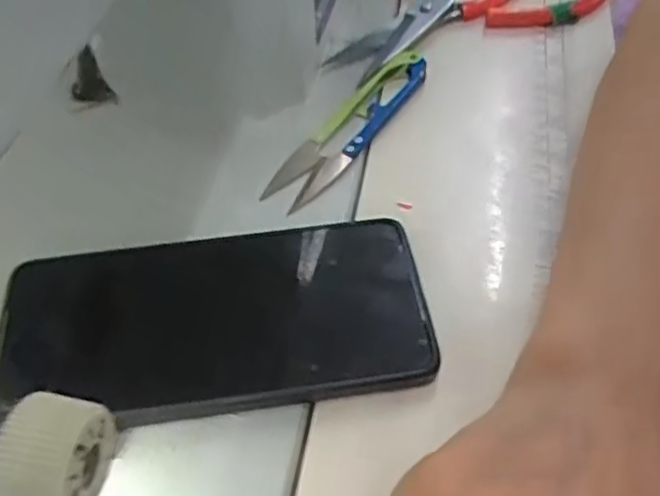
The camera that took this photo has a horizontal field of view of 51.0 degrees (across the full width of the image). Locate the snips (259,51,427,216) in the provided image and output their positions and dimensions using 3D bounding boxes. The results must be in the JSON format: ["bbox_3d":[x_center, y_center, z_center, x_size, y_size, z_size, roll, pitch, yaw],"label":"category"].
[{"bbox_3d":[0.010,-0.060,0.338,0.026,0.019,0.110,27,56,22],"label":"snips"}]

